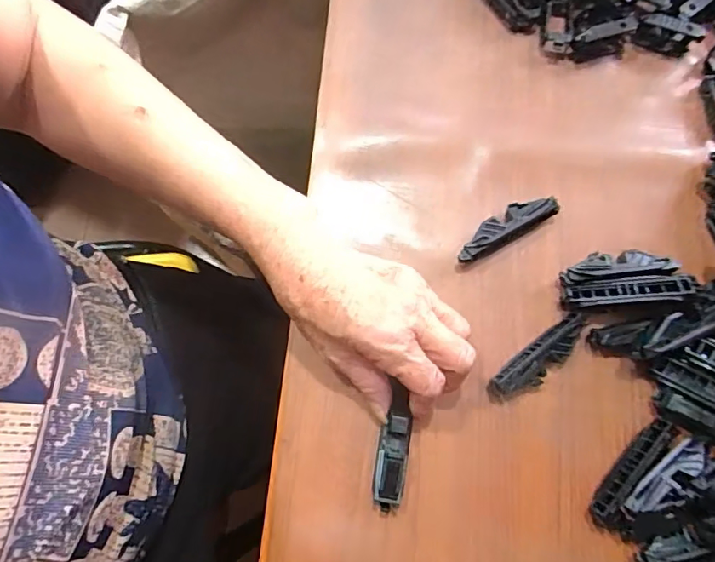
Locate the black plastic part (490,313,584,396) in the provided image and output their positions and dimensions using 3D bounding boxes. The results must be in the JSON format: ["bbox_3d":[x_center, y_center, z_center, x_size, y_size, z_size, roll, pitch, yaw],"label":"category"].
[{"bbox_3d":[0.121,0.051,0.331,0.070,0.019,0.022,-37,79,-9],"label":"black plastic part"}]

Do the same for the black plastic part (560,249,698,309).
[{"bbox_3d":[0.179,0.000,0.340,0.076,0.018,0.041,-8,61,11],"label":"black plastic part"}]

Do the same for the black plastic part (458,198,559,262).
[{"bbox_3d":[0.103,-0.037,0.352,0.076,0.022,0.020,-30,78,-8],"label":"black plastic part"}]

